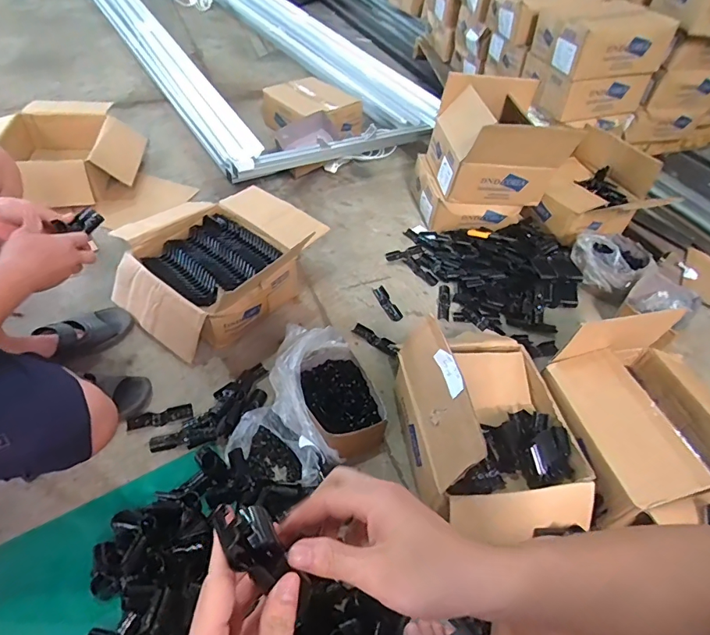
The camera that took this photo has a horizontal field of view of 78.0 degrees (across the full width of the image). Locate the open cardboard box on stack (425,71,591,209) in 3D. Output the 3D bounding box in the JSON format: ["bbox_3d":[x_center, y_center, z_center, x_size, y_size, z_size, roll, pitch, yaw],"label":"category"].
[{"bbox_3d":[0.426,-0.552,1.358,0.334,0.251,0.348,-3,48,-10],"label":"open cardboard box on stack"}]

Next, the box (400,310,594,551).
[{"bbox_3d":[0.265,0.209,0.838,0.300,0.256,0.386,-7,51,-12],"label":"box"}]

